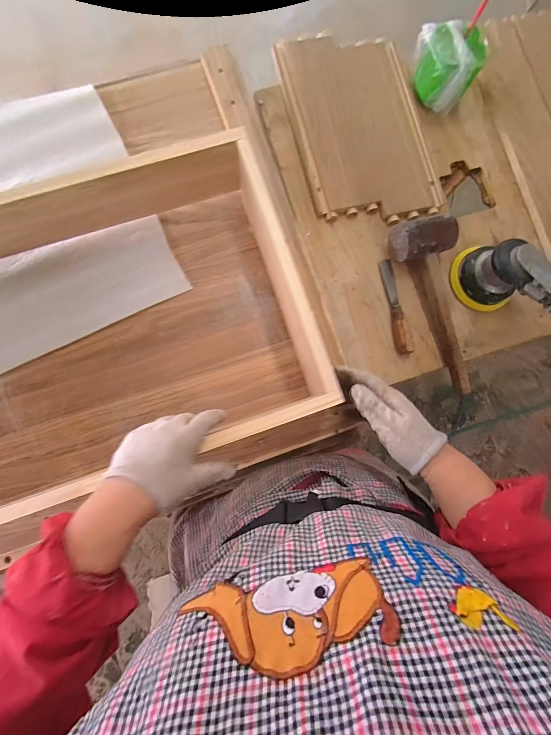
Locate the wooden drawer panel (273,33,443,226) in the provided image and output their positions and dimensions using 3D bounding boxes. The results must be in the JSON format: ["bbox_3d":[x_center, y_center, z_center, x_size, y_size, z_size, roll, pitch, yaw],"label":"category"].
[{"bbox_3d":[0.151,-0.437,0.589,0.235,0.011,0.361,-13,84,-7],"label":"wooden drawer panel"}]

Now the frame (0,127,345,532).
[{"bbox_3d":[-0.296,-0.024,0.422,0.682,0.135,0.398,-16,85,-2],"label":"frame"}]

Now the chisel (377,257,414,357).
[{"bbox_3d":[0.207,-0.107,0.553,0.028,0.021,0.169,-9,84,-7],"label":"chisel"}]

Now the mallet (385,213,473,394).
[{"bbox_3d":[0.289,-0.108,0.535,0.093,0.066,0.289,-22,85,-8],"label":"mallet"}]

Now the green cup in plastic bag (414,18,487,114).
[{"bbox_3d":[0.303,-0.539,0.576,0.101,0.081,0.099,1,83,-6],"label":"green cup in plastic bag"}]

